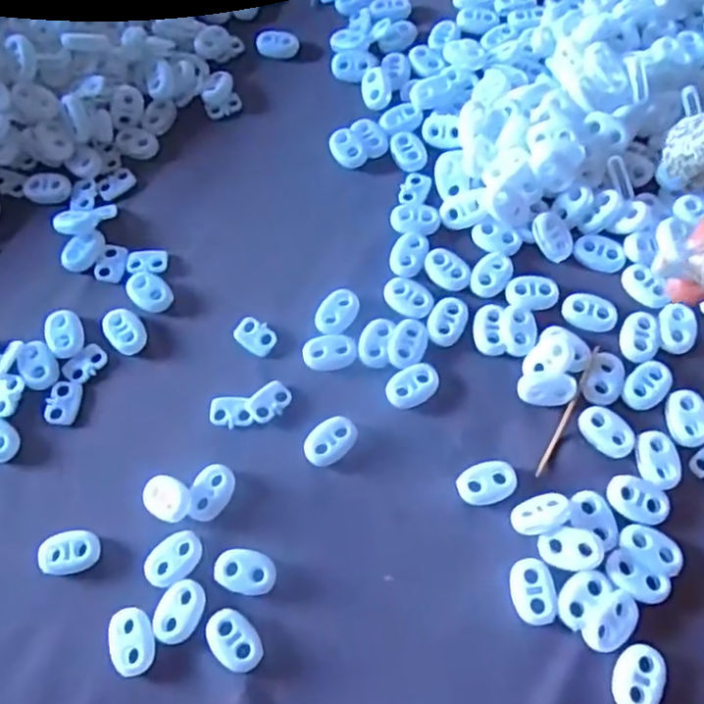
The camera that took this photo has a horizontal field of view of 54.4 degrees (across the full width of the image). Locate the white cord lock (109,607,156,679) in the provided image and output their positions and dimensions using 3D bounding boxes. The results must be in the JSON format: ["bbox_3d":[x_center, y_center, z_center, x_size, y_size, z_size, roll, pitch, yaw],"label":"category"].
[{"bbox_3d":[-0.079,0.104,0.246,0.015,0.005,0.022,-10,65,-2],"label":"white cord lock"}]

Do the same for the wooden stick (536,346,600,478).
[{"bbox_3d":[0.087,0.023,0.273,0.004,0.005,0.059,27,71,13],"label":"wooden stick"}]

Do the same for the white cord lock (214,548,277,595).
[{"bbox_3d":[-0.040,0.081,0.254,0.022,0.006,0.015,11,66,8],"label":"white cord lock"}]

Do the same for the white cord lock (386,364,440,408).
[{"bbox_3d":[0.025,0.013,0.281,0.022,0.004,0.016,-24,66,-8],"label":"white cord lock"}]

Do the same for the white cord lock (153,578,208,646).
[{"bbox_3d":[-0.063,0.094,0.247,0.015,0.004,0.022,26,69,14],"label":"white cord lock"}]

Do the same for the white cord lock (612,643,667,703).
[{"bbox_3d":[0.098,0.112,0.234,0.015,0.005,0.023,19,67,11],"label":"white cord lock"}]

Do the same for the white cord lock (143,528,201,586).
[{"bbox_3d":[-0.067,0.077,0.256,0.017,0.004,0.022,36,72,18],"label":"white cord lock"}]

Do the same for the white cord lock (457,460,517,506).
[{"bbox_3d":[0.052,0.050,0.264,0.022,0.004,0.016,-13,65,-3],"label":"white cord lock"}]

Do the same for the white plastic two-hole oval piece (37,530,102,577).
[{"bbox_3d":[-0.107,0.076,0.260,0.021,0.007,0.016,-7,65,0],"label":"white plastic two-hole oval piece"}]

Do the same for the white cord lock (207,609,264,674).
[{"bbox_3d":[-0.042,0.103,0.244,0.015,0.005,0.023,-42,70,-15],"label":"white cord lock"}]

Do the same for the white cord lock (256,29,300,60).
[{"bbox_3d":[-0.039,-0.162,0.360,0.021,0.006,0.015,-2,65,2],"label":"white cord lock"}]

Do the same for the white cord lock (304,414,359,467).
[{"bbox_3d":[-0.008,0.036,0.274,0.022,0.004,0.016,-34,68,-12],"label":"white cord lock"}]

